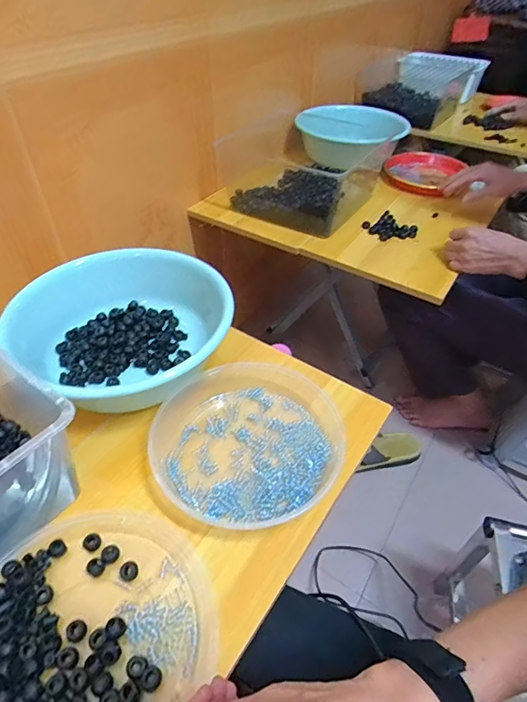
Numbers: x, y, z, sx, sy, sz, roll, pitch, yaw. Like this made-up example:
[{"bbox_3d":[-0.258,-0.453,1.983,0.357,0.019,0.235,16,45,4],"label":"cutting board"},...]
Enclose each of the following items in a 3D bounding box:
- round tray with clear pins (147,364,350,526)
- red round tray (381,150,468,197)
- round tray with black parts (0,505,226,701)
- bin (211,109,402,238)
[{"bbox_3d":[-0.017,0.101,0.539,0.224,0.050,0.217,1,45,-1],"label":"round tray with clear pins"},{"bbox_3d":[0.398,-0.460,1.118,0.193,0.052,0.191,1,45,-1],"label":"red round tray"},{"bbox_3d":[-0.165,0.254,0.387,0.224,0.017,0.230,1,45,-1],"label":"round tray with black parts"},{"bbox_3d":[0.087,-0.443,1.016,0.333,0.136,0.347,25,50,22],"label":"bin"}]

